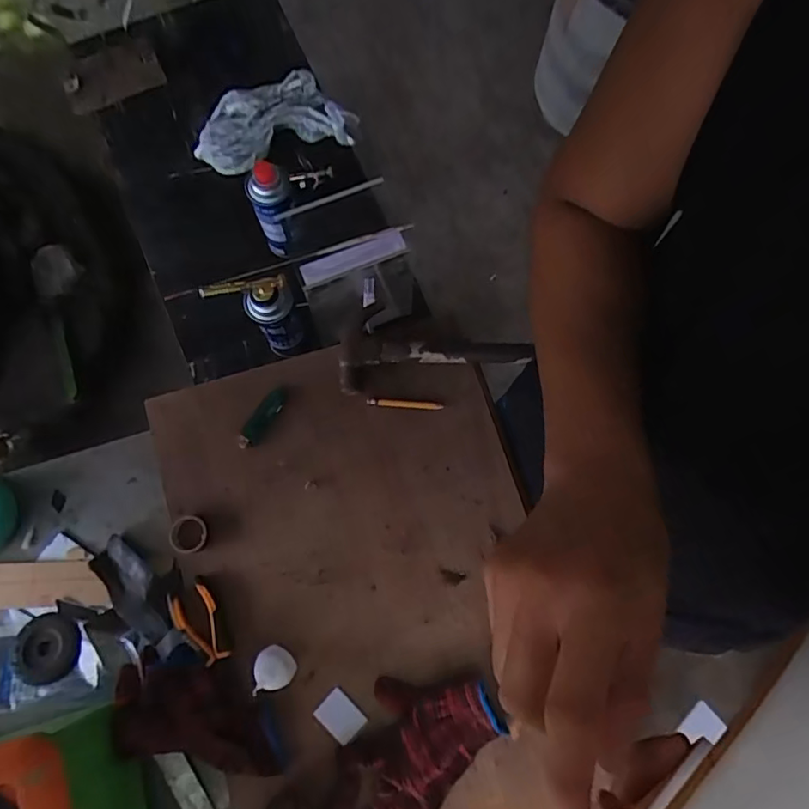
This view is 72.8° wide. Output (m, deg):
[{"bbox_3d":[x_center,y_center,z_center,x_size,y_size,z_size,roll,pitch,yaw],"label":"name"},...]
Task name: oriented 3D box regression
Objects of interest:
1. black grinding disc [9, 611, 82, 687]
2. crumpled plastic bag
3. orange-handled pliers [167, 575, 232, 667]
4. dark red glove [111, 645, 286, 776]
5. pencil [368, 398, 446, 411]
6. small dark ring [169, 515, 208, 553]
[{"bbox_3d":[-0.420,0.286,0.644,0.074,0.010,0.074,1,76,-3],"label":"black grinding disc"},{"bbox_3d":[-0.241,-0.524,1.002,0.295,0.076,0.127,-17,77,-7],"label":"crumpled plastic bag"},{"bbox_3d":[-0.237,0.253,0.635,0.050,0.013,0.094,-27,79,-9],"label":"orange-handled pliers"},{"bbox_3d":[-0.225,0.343,0.603,0.203,0.054,0.095,16,77,1],"label":"dark red glove"},{"bbox_3d":[0.001,-0.001,0.706,0.097,0.012,0.011,2,76,-3],"label":"pencil"},{"bbox_3d":[-0.257,0.154,0.652,0.043,0.017,0.044,1,76,-3],"label":"small dark ring"}]

